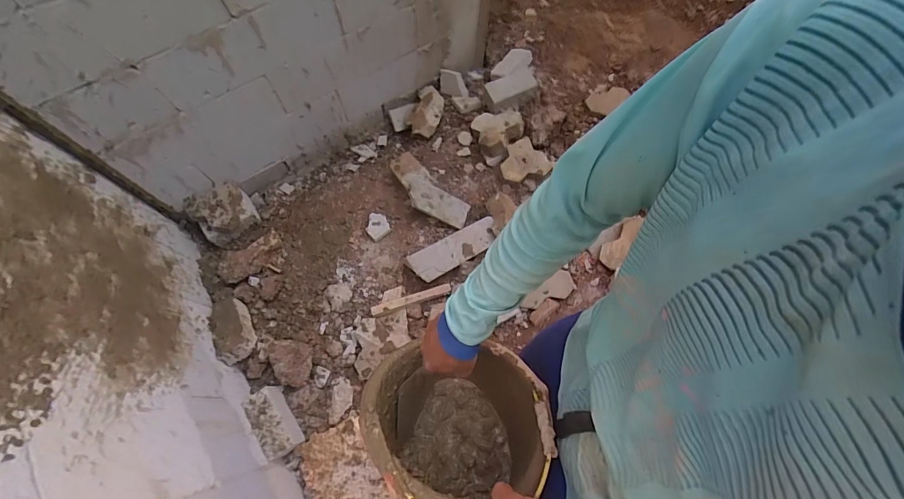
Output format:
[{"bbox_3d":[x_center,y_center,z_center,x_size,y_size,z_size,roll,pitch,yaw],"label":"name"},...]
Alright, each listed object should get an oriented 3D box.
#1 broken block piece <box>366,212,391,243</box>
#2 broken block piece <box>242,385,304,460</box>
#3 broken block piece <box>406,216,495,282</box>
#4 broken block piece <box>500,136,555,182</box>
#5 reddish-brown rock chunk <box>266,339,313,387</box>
[{"bbox_3d":[-0.275,-0.089,1.457,0.088,0.022,0.093,0,69,0],"label":"broken block piece"},{"bbox_3d":[-0.540,0.525,1.201,0.095,0.106,0.207,-32,72,-11],"label":"broken block piece"},{"bbox_3d":[0.011,0.001,1.359,0.320,0.046,0.110,-29,97,-18],"label":"broken block piece"},{"bbox_3d":[0.273,-0.341,1.475,0.188,0.054,0.147,-9,69,-3],"label":"broken block piece"},{"bbox_3d":[-0.514,0.357,1.250,0.122,0.112,0.133,0,69,0],"label":"reddish-brown rock chunk"}]

